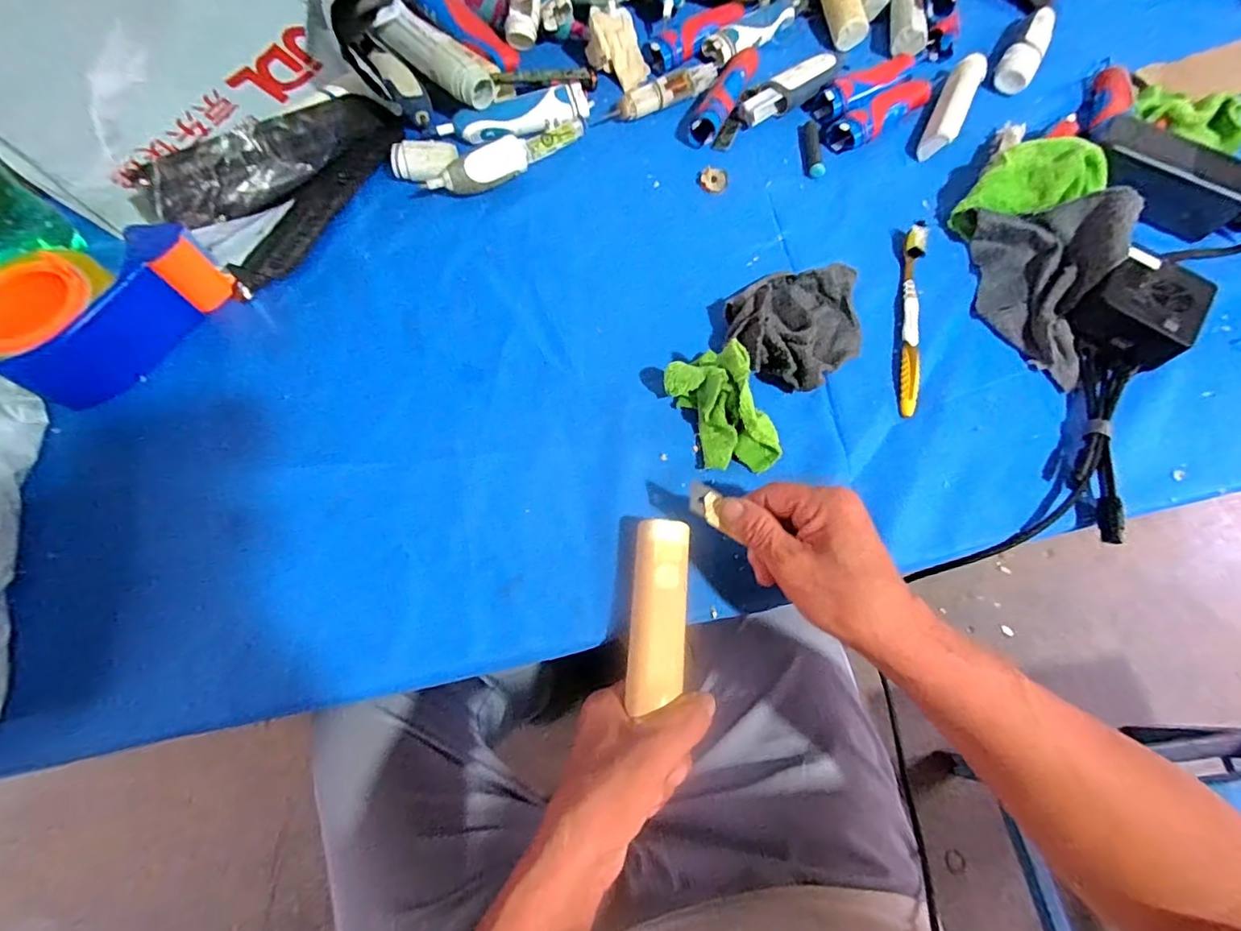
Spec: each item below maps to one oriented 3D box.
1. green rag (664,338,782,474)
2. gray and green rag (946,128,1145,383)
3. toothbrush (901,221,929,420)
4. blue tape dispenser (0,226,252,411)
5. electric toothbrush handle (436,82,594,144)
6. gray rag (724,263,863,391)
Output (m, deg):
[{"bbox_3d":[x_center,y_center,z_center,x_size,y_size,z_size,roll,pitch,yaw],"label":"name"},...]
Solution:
[{"bbox_3d":[0.076,-0.046,0.387,0.057,0.052,0.095,-25,72,-10],"label":"green rag"},{"bbox_3d":[0.352,-0.186,0.447,0.121,0.058,0.206,20,70,6],"label":"gray and green rag"},{"bbox_3d":[0.248,-0.127,0.445,0.015,0.013,0.185,12,68,3],"label":"toothbrush"},{"bbox_3d":[-0.393,-0.121,0.398,0.165,0.053,0.096,-42,76,-15],"label":"blue tape dispenser"},{"bbox_3d":[-0.100,-0.337,0.508,0.145,0.027,0.036,-17,70,-9],"label":"electric toothbrush handle"},{"bbox_3d":[0.149,-0.123,0.429,0.132,0.035,0.102,-37,74,-15],"label":"gray rag"}]

